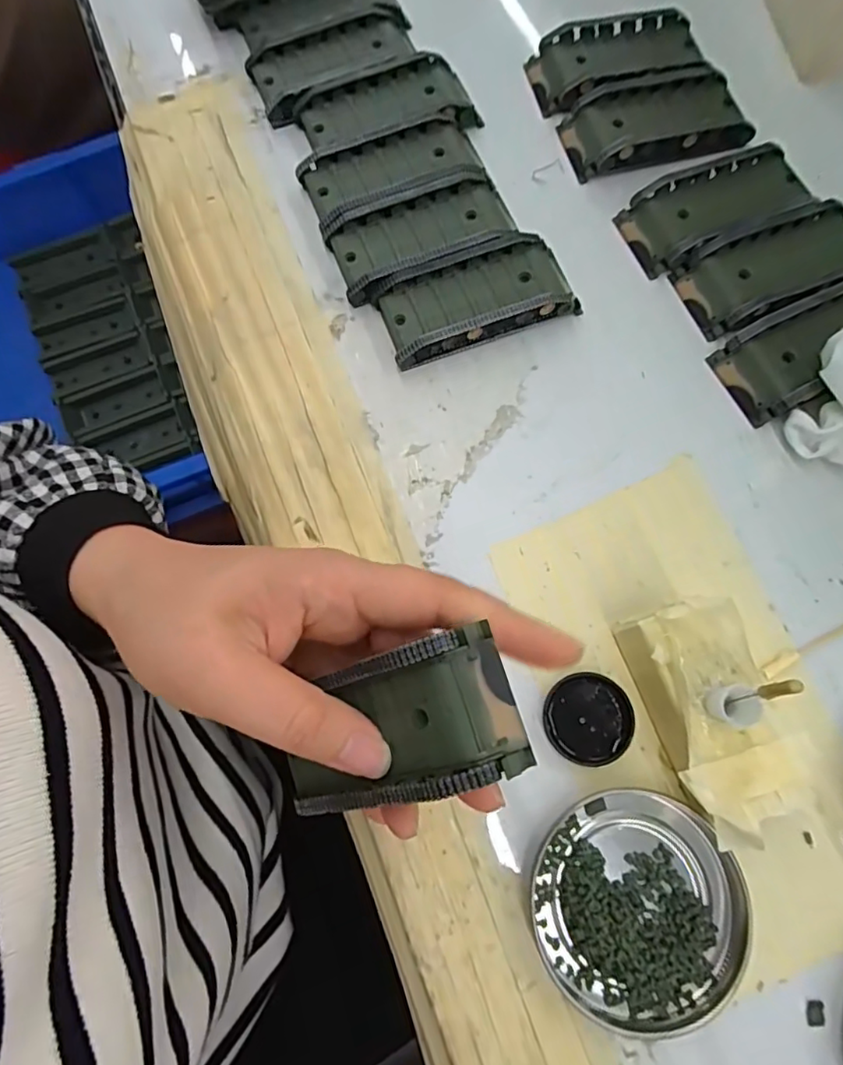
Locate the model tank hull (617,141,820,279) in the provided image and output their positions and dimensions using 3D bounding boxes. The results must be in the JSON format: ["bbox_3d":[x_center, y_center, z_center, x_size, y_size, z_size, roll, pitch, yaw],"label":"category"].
[{"bbox_3d":[0.154,-0.168,0.307,0.092,0.022,0.045,-21,74,-6],"label":"model tank hull"}]

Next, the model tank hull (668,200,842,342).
[{"bbox_3d":[0.179,-0.131,0.294,0.090,0.022,0.045,-20,74,-6],"label":"model tank hull"}]

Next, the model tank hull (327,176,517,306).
[{"bbox_3d":[0.002,-0.153,0.301,0.095,0.018,0.044,-21,74,-6],"label":"model tank hull"}]

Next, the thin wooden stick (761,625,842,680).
[{"bbox_3d":[0.171,0.046,0.251,0.060,0.004,0.007,-26,75,-8],"label":"thin wooden stick"}]

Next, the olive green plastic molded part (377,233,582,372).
[{"bbox_3d":[0.027,-0.117,0.291,0.094,0.020,0.043,-19,74,-6],"label":"olive green plastic molded part"}]

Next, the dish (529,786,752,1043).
[{"bbox_3d":[0.081,0.141,0.220,0.075,0.010,0.080,0,73,0],"label":"dish"}]

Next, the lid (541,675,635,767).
[{"bbox_3d":[0.068,0.076,0.240,0.034,0.007,0.035,0,73,0],"label":"lid"}]

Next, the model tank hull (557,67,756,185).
[{"bbox_3d":[0.129,-0.223,0.323,0.097,0.019,0.048,-15,74,-5],"label":"model tank hull"}]

